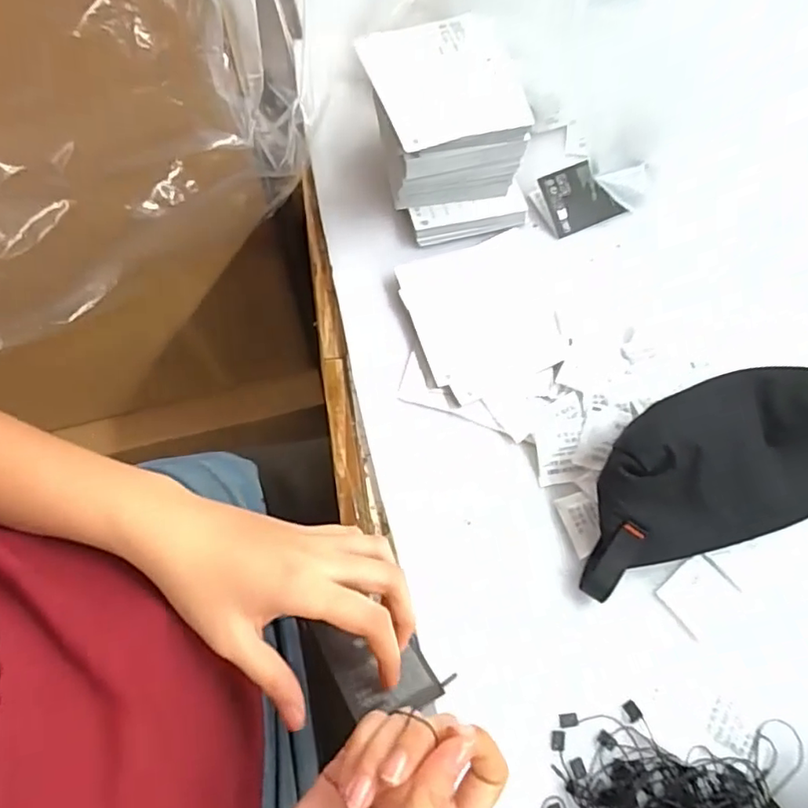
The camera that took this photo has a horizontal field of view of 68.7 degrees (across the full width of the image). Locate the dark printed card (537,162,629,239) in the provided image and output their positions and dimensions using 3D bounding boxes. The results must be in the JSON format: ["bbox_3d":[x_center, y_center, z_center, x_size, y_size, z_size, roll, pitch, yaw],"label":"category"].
[{"bbox_3d":[0.144,-0.167,0.478,0.060,0.007,0.050,-24,100,-10],"label":"dark printed card"}]

